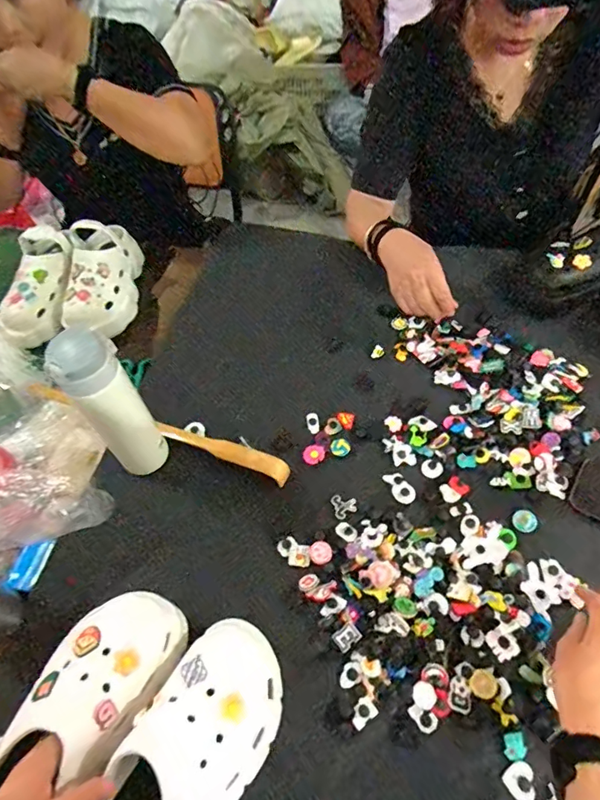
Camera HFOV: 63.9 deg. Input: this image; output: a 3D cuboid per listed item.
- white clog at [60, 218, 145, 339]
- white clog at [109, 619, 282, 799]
[{"bbox_3d":[-0.381,-0.237,0.938,0.109,0.129,0.243,0,55,4],"label":"white clog"},{"bbox_3d":[-0.099,0.313,0.406,0.100,0.078,0.237,23,59,19],"label":"white clog"}]

